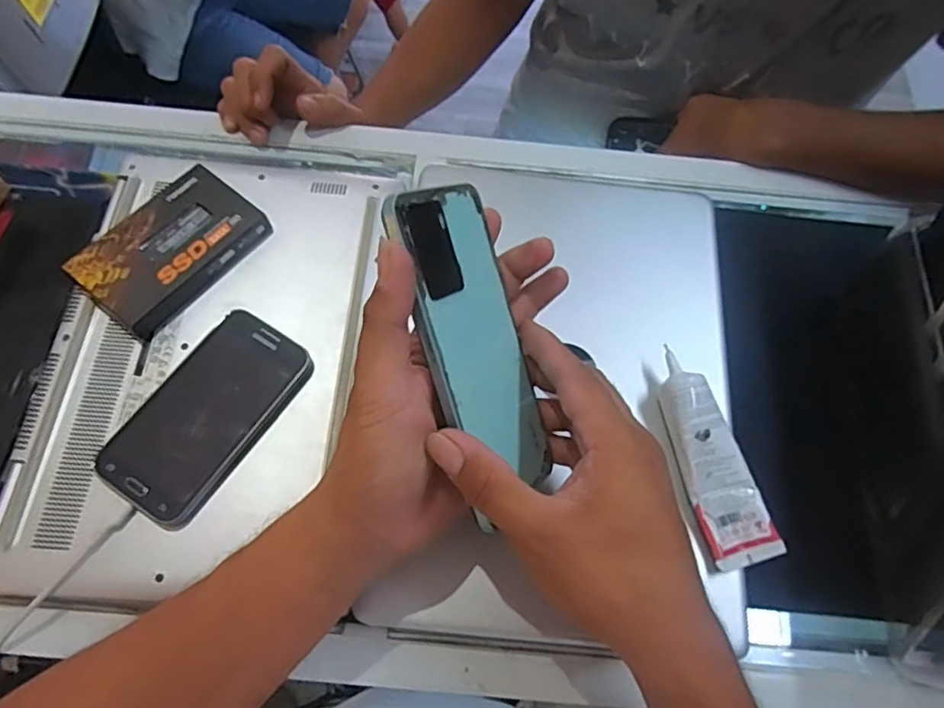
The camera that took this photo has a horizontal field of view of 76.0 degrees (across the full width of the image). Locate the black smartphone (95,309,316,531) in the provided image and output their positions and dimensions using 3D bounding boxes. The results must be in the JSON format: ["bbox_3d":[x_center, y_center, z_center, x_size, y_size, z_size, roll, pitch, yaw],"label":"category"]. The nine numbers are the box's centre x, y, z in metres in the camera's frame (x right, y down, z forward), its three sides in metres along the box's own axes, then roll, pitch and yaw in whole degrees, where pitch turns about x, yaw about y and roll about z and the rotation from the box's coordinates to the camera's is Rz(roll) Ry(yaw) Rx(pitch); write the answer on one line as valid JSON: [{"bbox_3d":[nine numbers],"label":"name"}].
[{"bbox_3d":[-0.163,0.037,0.375,0.069,0.011,0.129,32,69,11],"label":"black smartphone"}]

